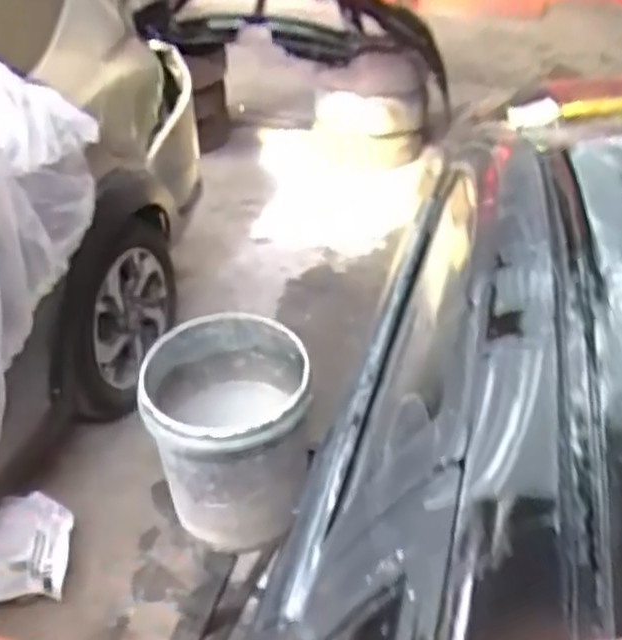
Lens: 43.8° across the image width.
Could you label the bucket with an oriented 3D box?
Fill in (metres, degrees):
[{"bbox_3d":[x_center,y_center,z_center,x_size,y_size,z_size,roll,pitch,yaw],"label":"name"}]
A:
[{"bbox_3d":[-0.148,0.201,1.474,0.283,0.347,0.311,-1,40,1],"label":"bucket"}]

